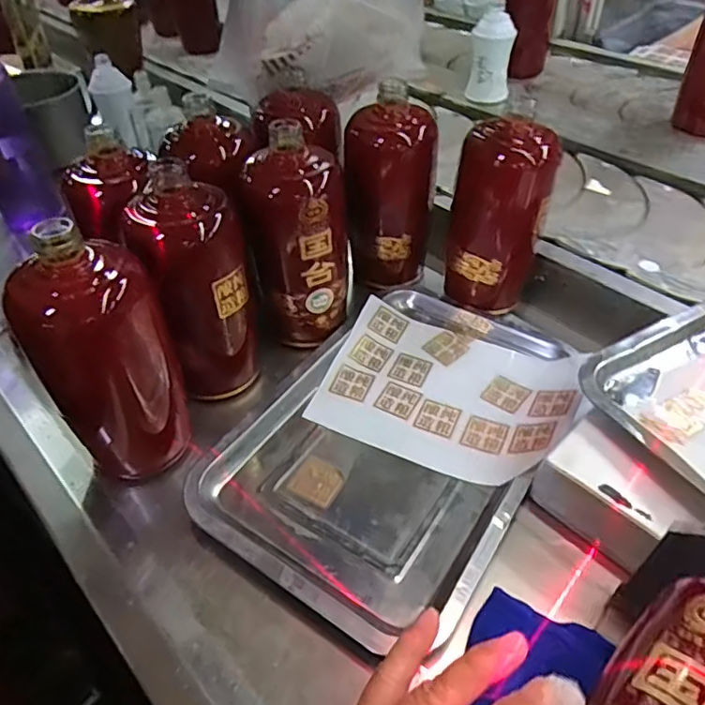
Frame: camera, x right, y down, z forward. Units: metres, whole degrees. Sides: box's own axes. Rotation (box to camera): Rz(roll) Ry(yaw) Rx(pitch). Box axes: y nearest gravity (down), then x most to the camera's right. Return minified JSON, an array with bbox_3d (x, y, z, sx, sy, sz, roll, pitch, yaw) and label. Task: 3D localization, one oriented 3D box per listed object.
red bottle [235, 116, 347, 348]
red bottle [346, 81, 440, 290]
[{"bbox_3d":[-0.045,-0.091,0.465,0.069,0.170,0.071,-2,48,2],"label":"red bottle"},{"bbox_3d":[0.032,-0.147,0.531,0.073,0.177,0.076,-2,48,2],"label":"red bottle"}]

